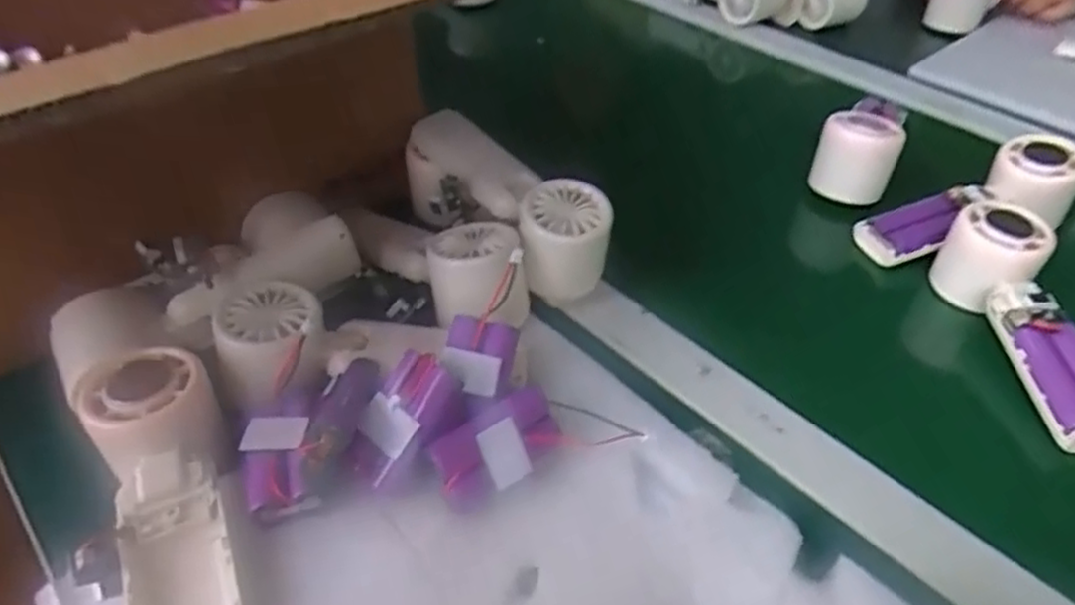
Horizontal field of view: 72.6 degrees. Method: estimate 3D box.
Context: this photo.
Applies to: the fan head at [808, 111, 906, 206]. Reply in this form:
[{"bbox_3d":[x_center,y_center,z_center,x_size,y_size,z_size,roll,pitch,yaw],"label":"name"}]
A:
[{"bbox_3d":[0.240,-0.111,0.553,0.056,0.064,0.041,9,25,-7],"label":"fan head"}]

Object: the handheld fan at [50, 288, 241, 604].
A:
[{"bbox_3d":[-0.170,0.091,0.338,0.057,0.054,0.182,-19,61,-20],"label":"handheld fan"}]

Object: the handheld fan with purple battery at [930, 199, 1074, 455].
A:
[{"bbox_3d":[0.297,0.008,0.434,0.045,0.056,0.155,-3,42,-2],"label":"handheld fan with purple battery"}]

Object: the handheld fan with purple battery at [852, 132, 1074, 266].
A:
[{"bbox_3d":[0.308,-0.067,0.522,0.163,0.043,0.049,-22,45,-6],"label":"handheld fan with purple battery"}]

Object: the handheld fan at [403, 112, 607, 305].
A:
[{"bbox_3d":[-0.030,-0.061,0.479,0.168,0.064,0.063,29,50,30],"label":"handheld fan"}]

